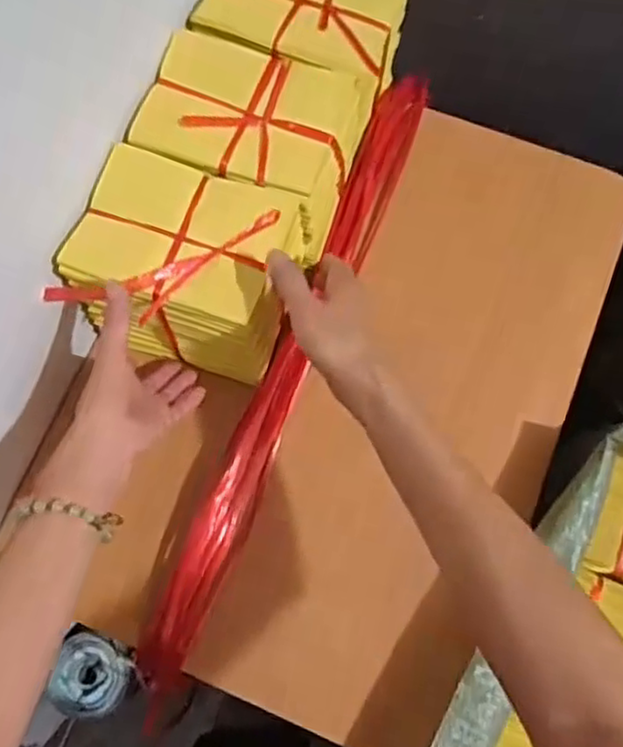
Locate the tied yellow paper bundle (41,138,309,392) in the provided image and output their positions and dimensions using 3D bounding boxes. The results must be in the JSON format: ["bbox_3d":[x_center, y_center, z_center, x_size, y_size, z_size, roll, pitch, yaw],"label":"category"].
[{"bbox_3d":[-0.106,-0.088,0.573,0.173,0.124,0.137,16,78,5],"label":"tied yellow paper bundle"}]

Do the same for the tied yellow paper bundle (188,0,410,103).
[{"bbox_3d":[-0.006,-0.309,0.625,0.167,0.122,0.124,19,78,6],"label":"tied yellow paper bundle"}]

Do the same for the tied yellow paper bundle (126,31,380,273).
[{"bbox_3d":[-0.051,-0.212,0.605,0.173,0.107,0.134,21,78,6],"label":"tied yellow paper bundle"}]

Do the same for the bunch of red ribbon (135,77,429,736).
[{"bbox_3d":[-0.014,-0.015,0.613,0.058,0.040,0.648,22,78,6],"label":"bunch of red ribbon"}]

